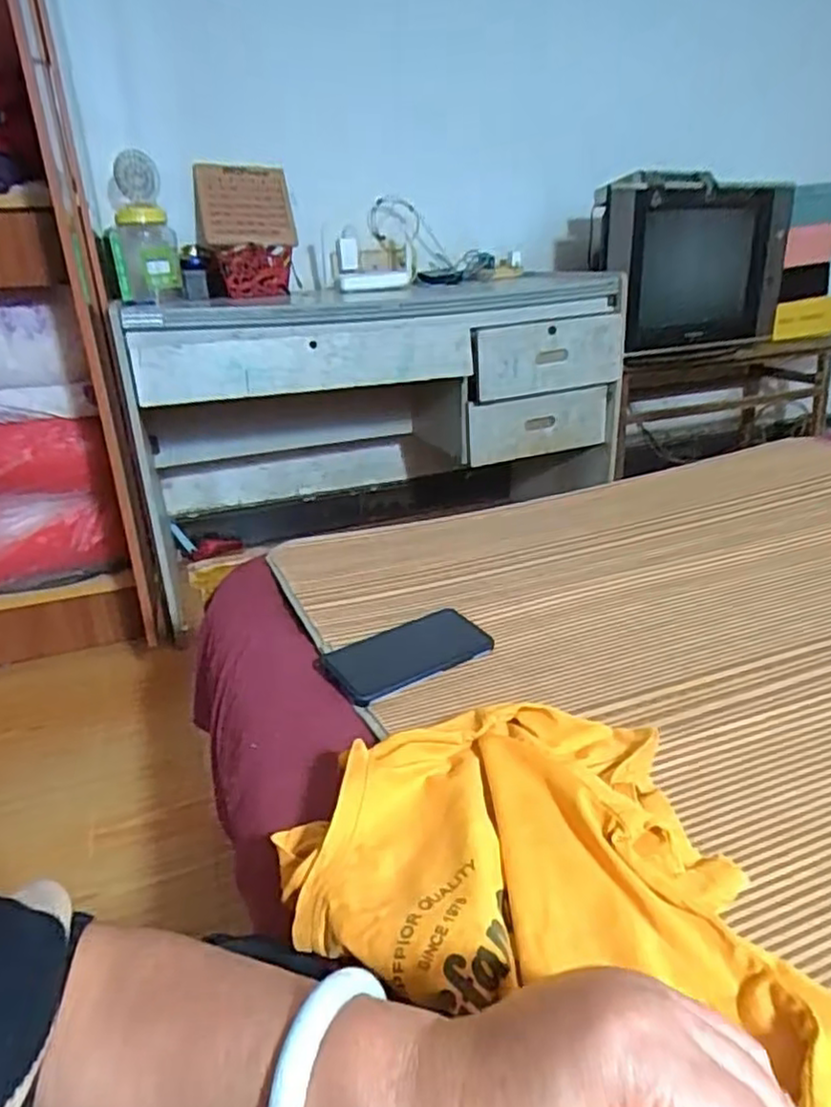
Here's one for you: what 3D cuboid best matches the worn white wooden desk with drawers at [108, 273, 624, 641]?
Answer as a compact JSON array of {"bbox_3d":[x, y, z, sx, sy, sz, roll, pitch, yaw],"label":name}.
[{"bbox_3d":[-0.104,-0.333,1.877,1.225,0.691,0.631,-8,22,-10],"label":"worn white wooden desk with drawers"}]

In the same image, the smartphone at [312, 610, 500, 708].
[{"bbox_3d":[-0.006,0.098,0.678,0.159,0.018,0.082,-17,28,-27],"label":"smartphone"}]

